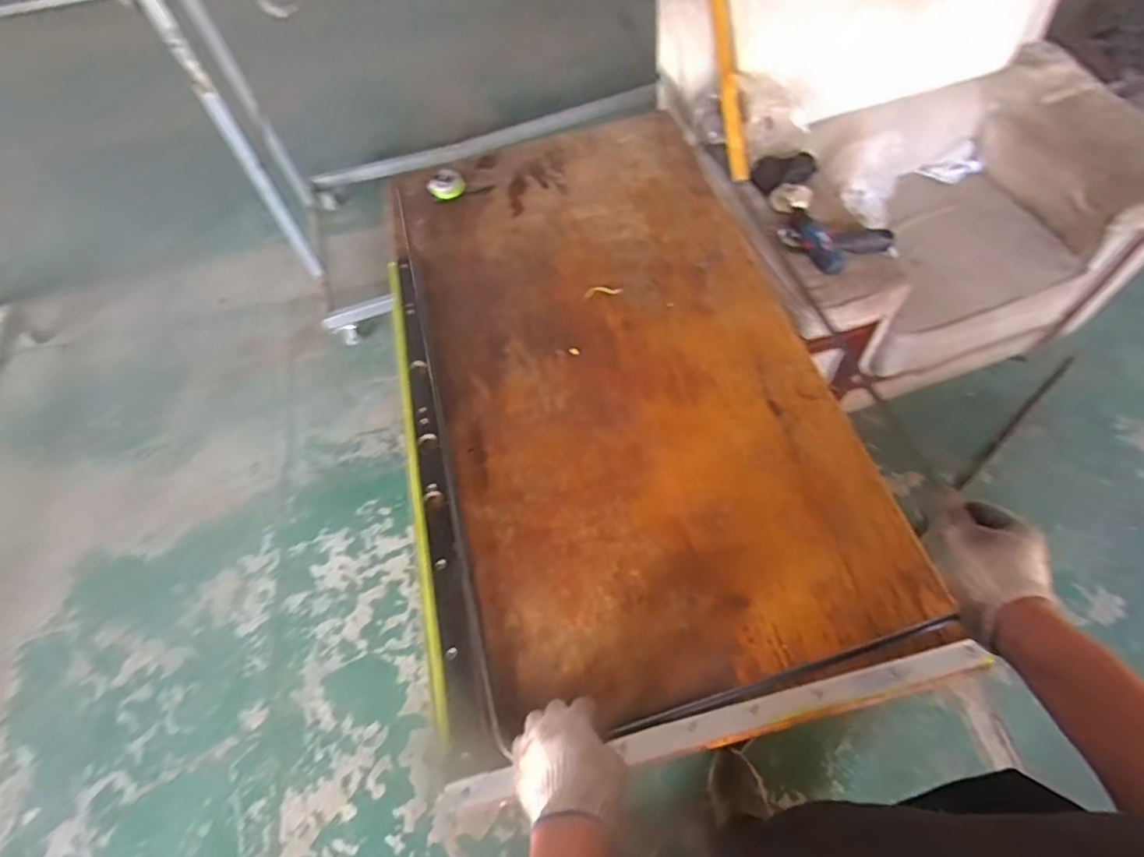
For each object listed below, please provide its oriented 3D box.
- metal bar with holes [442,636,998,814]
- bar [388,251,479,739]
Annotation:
[{"bbox_3d":[0.156,0.335,0.660,0.619,0.029,0.034,-15,58,-1],"label":"metal bar with holes"},{"bbox_3d":[-0.228,0.028,0.895,0.054,0.018,0.815,-19,59,6],"label":"bar"}]

